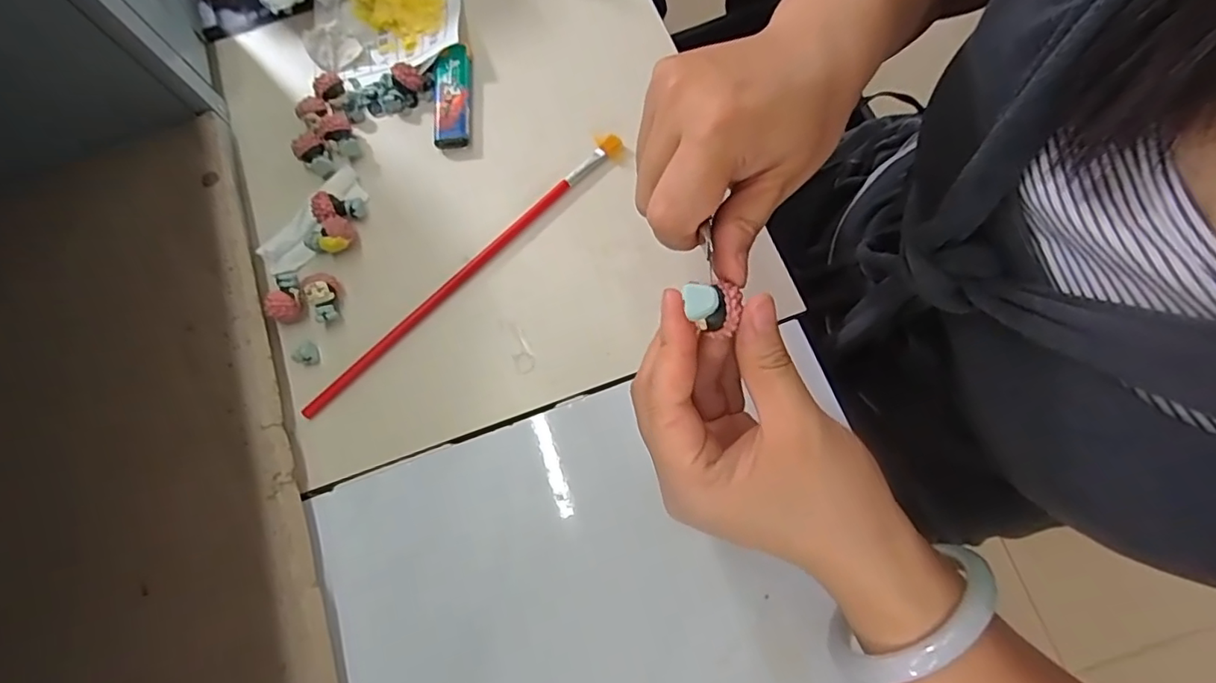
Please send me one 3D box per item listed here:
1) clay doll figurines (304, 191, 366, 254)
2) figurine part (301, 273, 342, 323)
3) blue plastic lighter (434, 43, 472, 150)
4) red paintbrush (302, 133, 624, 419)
[{"bbox_3d":[-0.172,-0.074,0.353,0.033,0.016,0.036,2,74,5],"label":"clay doll figurines"},{"bbox_3d":[-0.167,-0.025,0.338,0.018,0.017,0.024,-24,73,-3],"label":"figurine part"},{"bbox_3d":[-0.103,-0.163,0.376,0.024,0.012,0.074,-5,73,3],"label":"blue plastic lighter"},{"bbox_3d":[-0.084,-0.045,0.340,0.246,0.012,0.010,-43,75,-8],"label":"red paintbrush"}]

